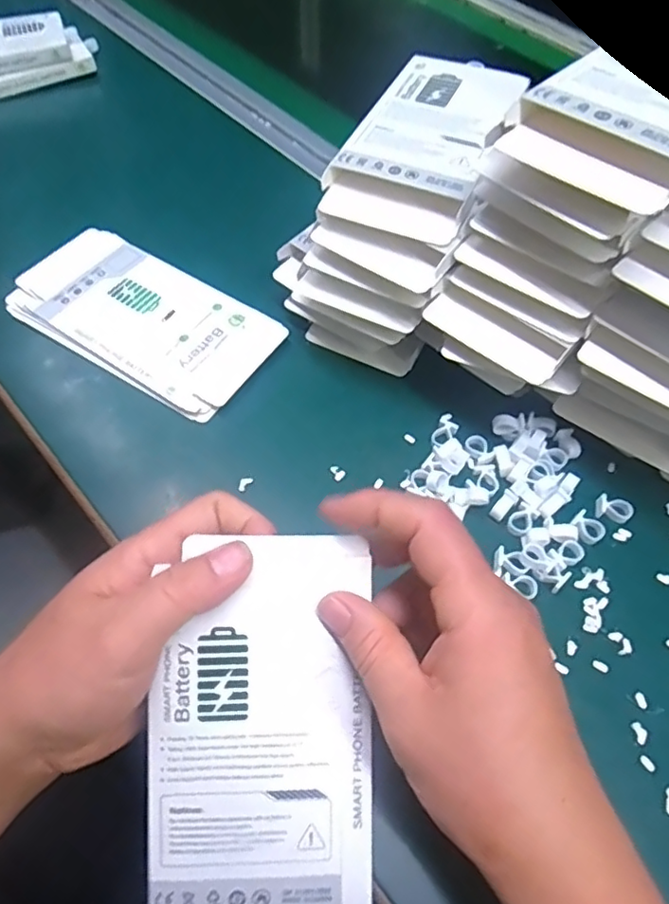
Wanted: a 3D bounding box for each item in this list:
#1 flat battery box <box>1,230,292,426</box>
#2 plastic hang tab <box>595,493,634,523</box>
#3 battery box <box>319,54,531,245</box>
[{"bbox_3d":[-0.130,-0.092,0.403,0.181,0.013,0.094,29,64,14],"label":"flat battery box"},{"bbox_3d":[0.160,0.033,0.336,0.021,0.005,0.014,11,61,4],"label":"plastic hang tab"},{"bbox_3d":[0.055,-0.181,0.339,0.077,0.018,0.143,22,61,11],"label":"battery box"}]

